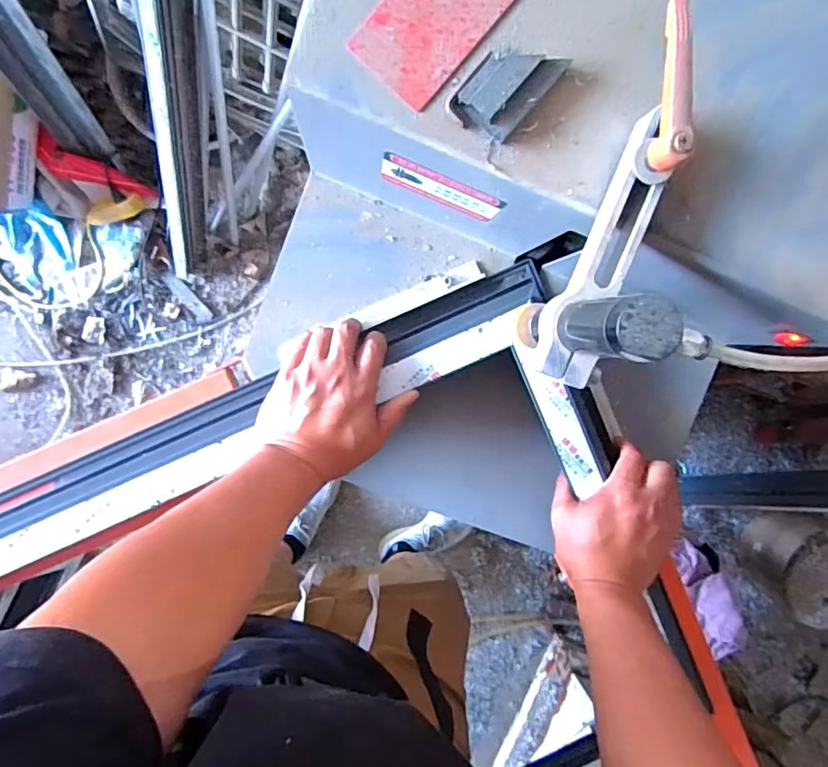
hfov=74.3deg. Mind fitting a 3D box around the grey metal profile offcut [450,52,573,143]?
[{"bbox_3d":[0.064,-0.201,0.366,0.047,0.017,0.071,39,89,-8],"label":"grey metal profile offcut"}]

